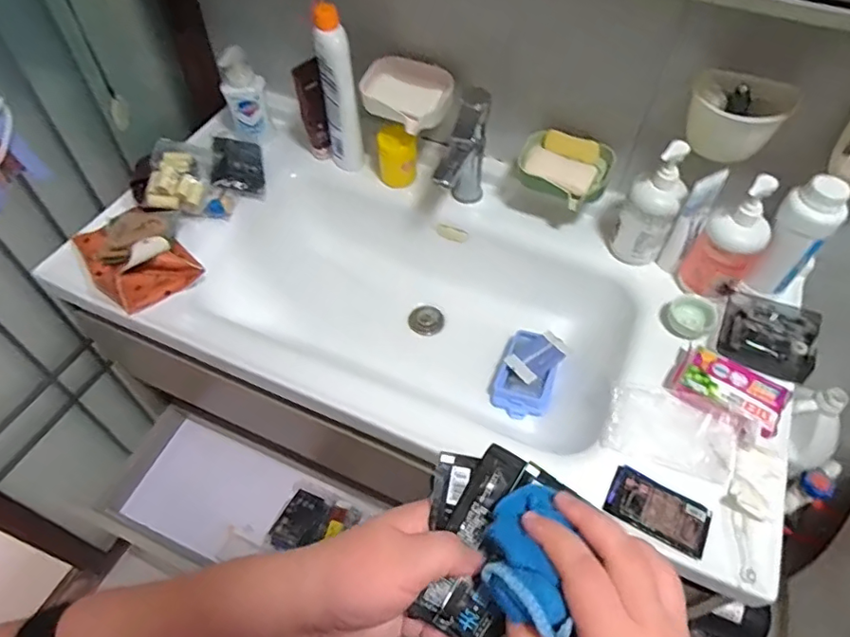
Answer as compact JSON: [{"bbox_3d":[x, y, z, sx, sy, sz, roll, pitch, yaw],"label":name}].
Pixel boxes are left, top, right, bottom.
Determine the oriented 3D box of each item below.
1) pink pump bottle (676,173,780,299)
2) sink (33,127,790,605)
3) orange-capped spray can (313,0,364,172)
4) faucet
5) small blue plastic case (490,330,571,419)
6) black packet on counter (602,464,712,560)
[{"bbox_3d":[0.395,-0.105,0.702,0.077,0.162,0.065,37,61,23],"label":"pink pump bottle"},{"bbox_3d":[0.035,0.026,0.870,0.870,0.254,0.448,21,56,14],"label":"sink"},{"bbox_3d":[-0.133,-0.348,0.853,0.050,0.258,0.042,-8,54,-7],"label":"orange-capped spray can"},{"bbox_3d":[0.055,-0.228,0.818,0.046,0.184,0.123,17,55,11],"label":"faucet"},{"bbox_3d":[0.157,0.078,0.831,0.085,0.036,0.144,20,56,13],"label":"small blue plastic case"},{"bbox_3d":[0.252,0.207,0.596,0.102,0.013,0.060,27,57,18],"label":"black packet on counter"}]

